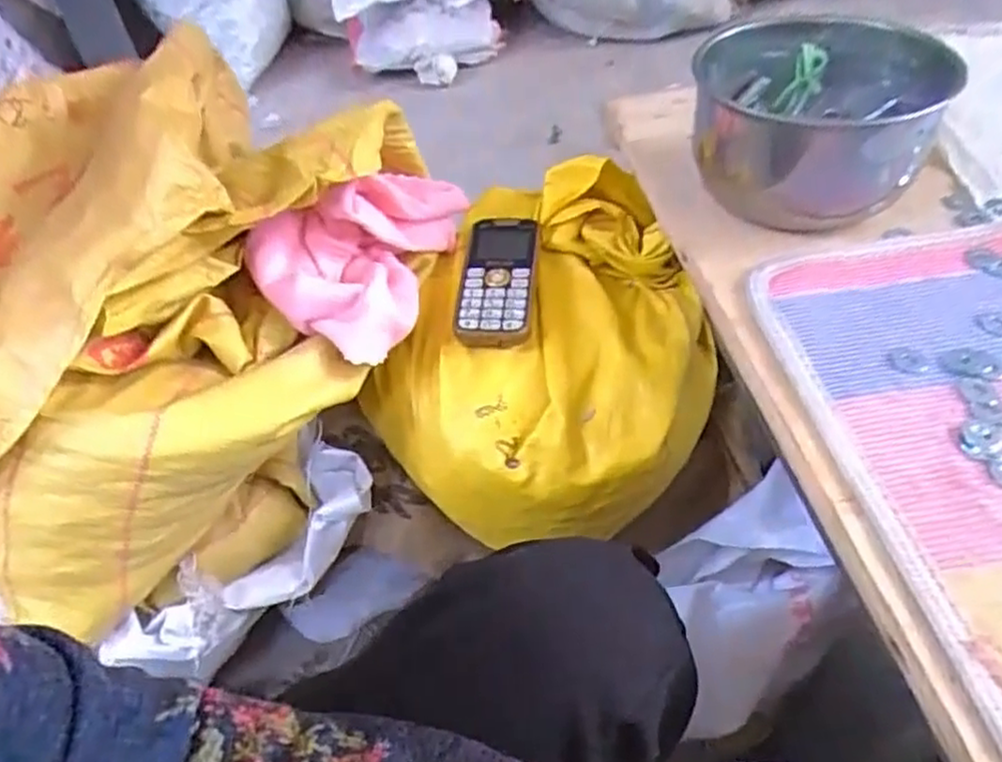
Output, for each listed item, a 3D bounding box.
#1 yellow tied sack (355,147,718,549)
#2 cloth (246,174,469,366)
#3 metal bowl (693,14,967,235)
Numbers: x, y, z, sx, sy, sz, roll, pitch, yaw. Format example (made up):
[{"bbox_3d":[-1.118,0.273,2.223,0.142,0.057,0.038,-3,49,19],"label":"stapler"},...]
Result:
[{"bbox_3d":[0.042,-0.024,0.574,0.255,0.161,0.283,32,59,31],"label":"yellow tied sack"},{"bbox_3d":[-0.118,-0.116,0.557,0.127,0.091,0.196,6,49,13],"label":"cloth"},{"bbox_3d":[0.237,-0.202,0.538,0.161,0.085,0.199,3,47,9],"label":"metal bowl"}]

